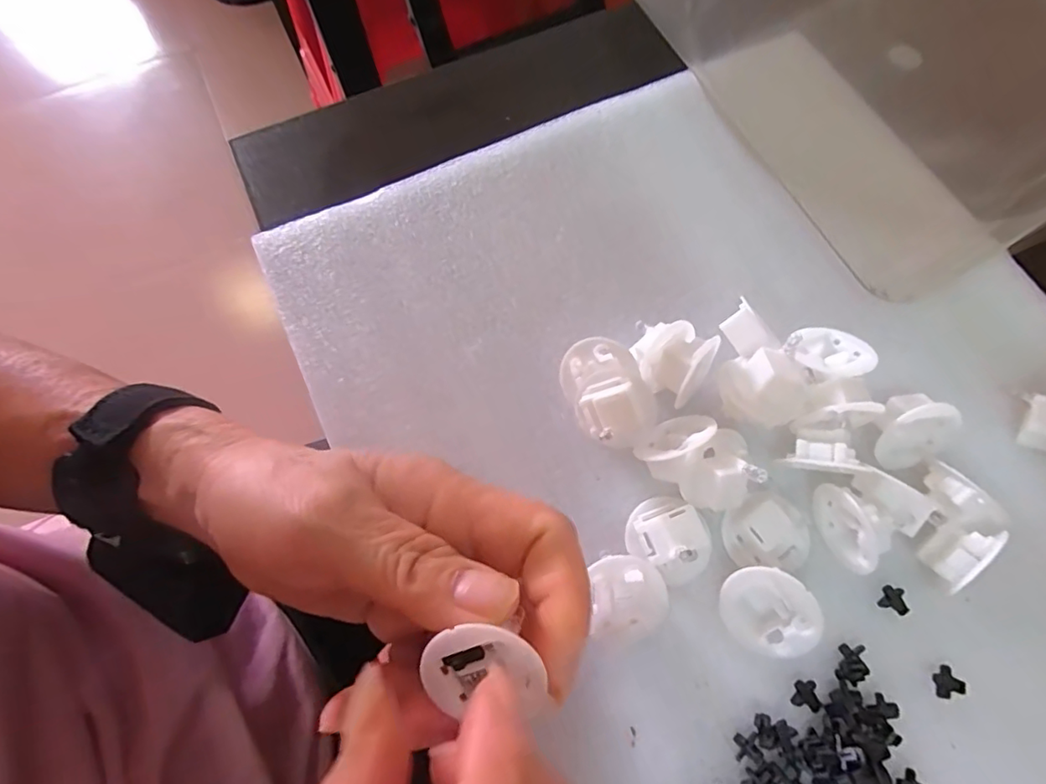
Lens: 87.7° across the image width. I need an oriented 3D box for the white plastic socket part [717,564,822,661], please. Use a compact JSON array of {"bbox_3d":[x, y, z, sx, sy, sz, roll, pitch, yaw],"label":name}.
[{"bbox_3d":[0.089,0.076,0.195,0.032,0.015,0.031,4,99,25],"label":"white plastic socket part"}]

